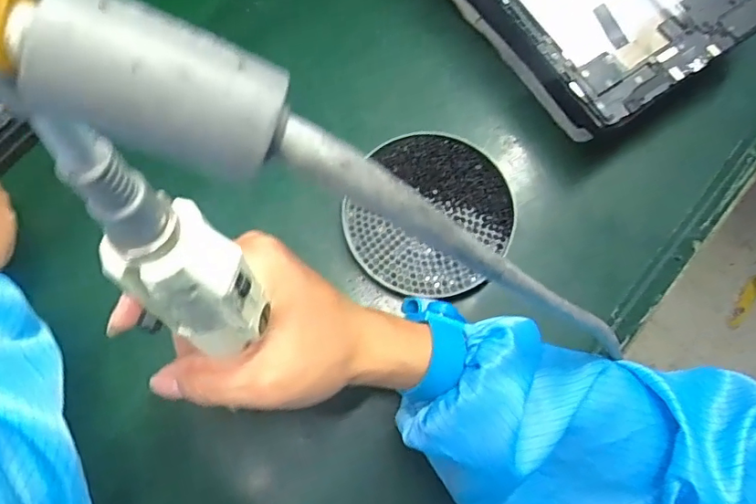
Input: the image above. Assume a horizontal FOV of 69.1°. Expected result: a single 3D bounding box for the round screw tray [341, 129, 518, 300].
[{"bbox_3d":[0.033,-0.026,0.377,0.109,0.025,0.108,0,75,0],"label":"round screw tray"}]

